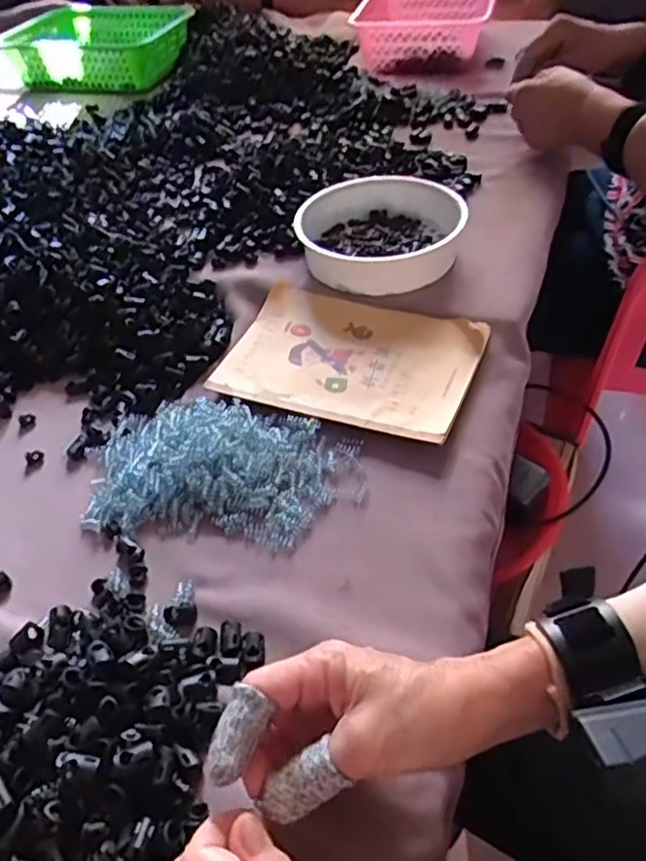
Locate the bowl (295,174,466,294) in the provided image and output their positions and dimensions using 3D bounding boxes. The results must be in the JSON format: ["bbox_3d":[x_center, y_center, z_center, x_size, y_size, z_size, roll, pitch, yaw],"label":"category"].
[{"bbox_3d":[0.056,-0.203,0.668,0.166,0.049,0.160,-13,48,-5],"label":"bowl"}]

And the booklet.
[{"bbox_3d":[0.024,-0.066,0.567,0.206,0.014,0.150,16,52,19],"label":"booklet"}]

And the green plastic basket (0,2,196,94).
[{"bbox_3d":[-0.374,-0.652,1.113,0.275,0.078,0.216,14,49,19],"label":"green plastic basket"}]

